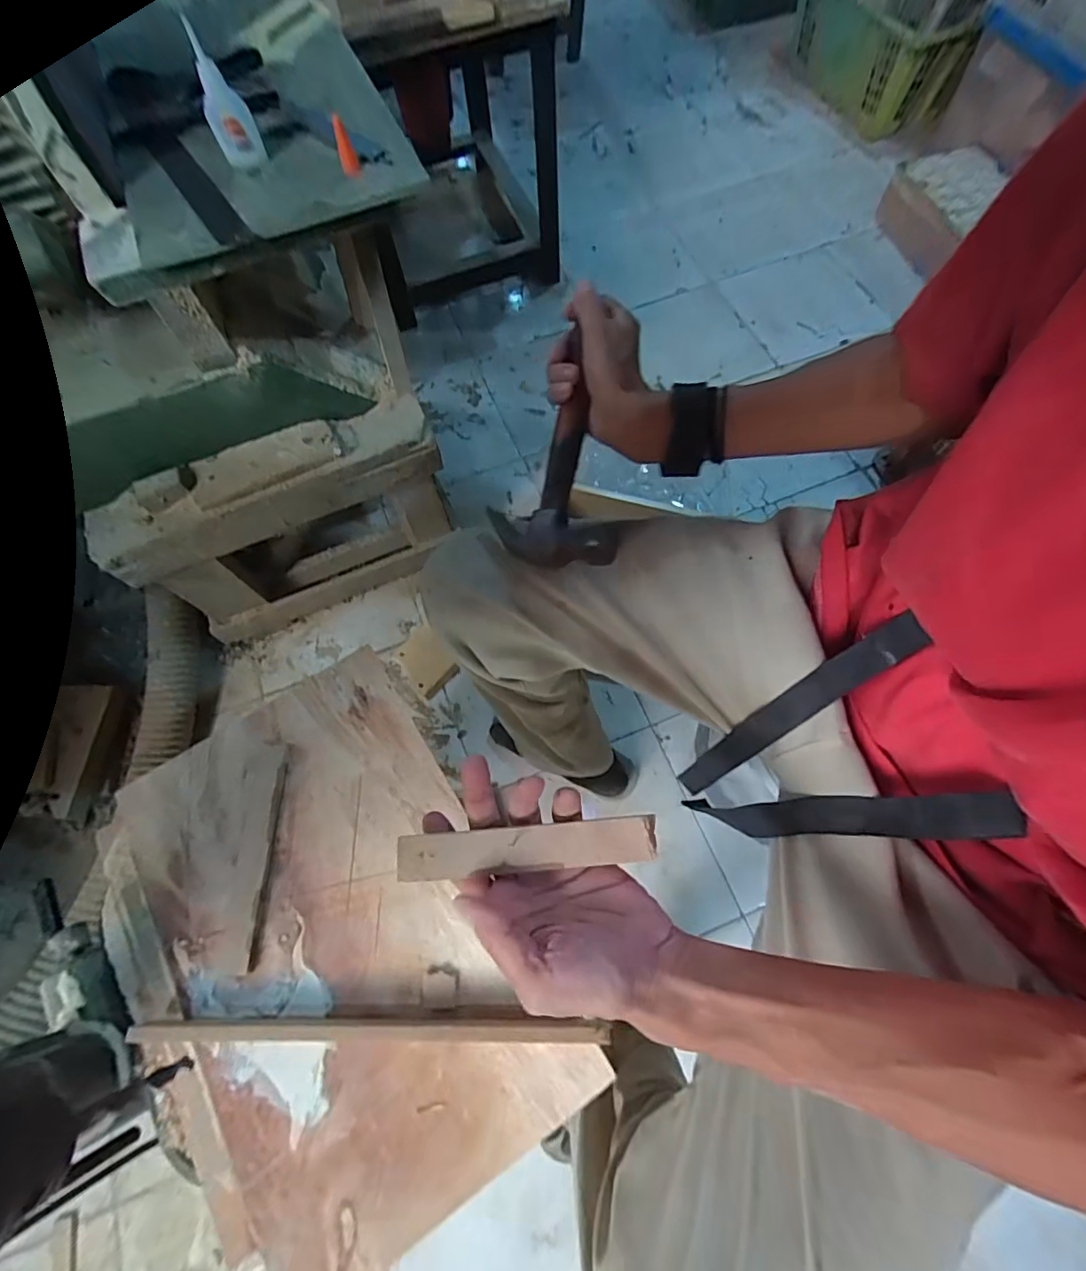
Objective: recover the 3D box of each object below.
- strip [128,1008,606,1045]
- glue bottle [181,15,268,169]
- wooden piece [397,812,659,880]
[{"bbox_3d":[-0.122,0.273,0.368,0.330,0.031,0.010,-2,68,1],"label":"strip"},{"bbox_3d":[-0.259,-0.432,0.425,0.034,0.077,0.029,-25,69,-8],"label":"glue bottle"},{"bbox_3d":[-0.010,0.118,0.293,0.143,0.010,0.023,-6,68,0],"label":"wooden piece"}]

